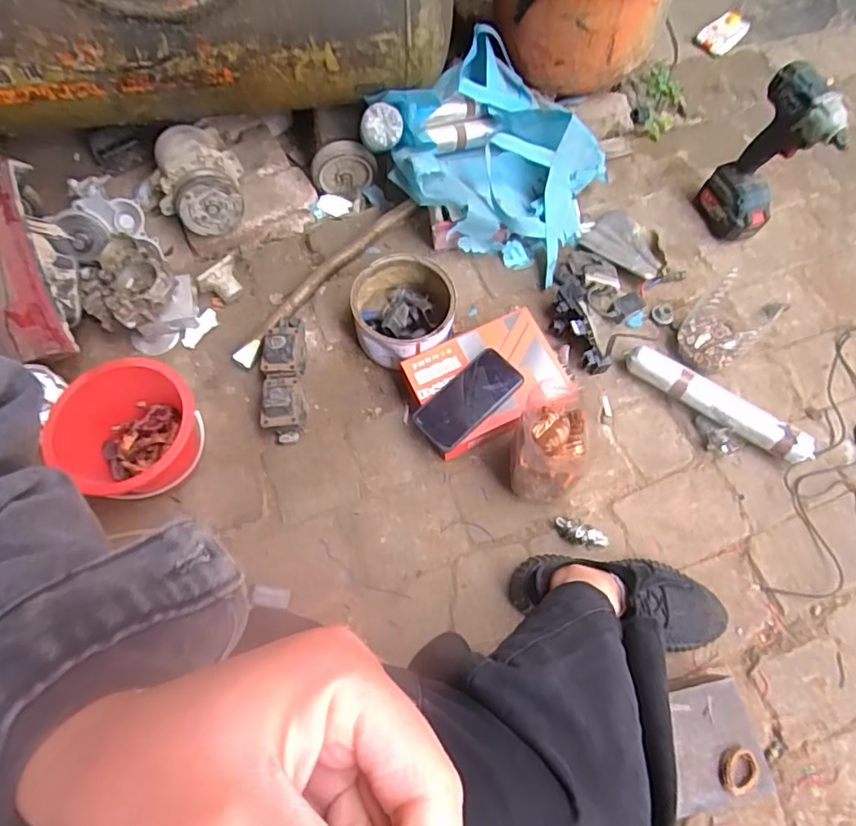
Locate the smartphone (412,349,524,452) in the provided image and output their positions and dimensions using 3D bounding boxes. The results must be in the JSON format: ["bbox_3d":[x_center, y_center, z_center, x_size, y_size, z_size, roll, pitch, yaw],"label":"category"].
[{"bbox_3d":[0.058,-0.022,0.803,0.162,0.013,0.081,-39,73,-13],"label":"smartphone"}]

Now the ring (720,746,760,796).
[{"bbox_3d":[0.344,0.396,0.625,0.035,0.012,0.049,27,71,11],"label":"ring"}]

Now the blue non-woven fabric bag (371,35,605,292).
[{"bbox_3d":[0.125,-0.462,0.976,0.349,0.162,0.365,23,70,10],"label":"blue non-woven fabric bag"}]

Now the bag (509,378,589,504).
[{"bbox_3d":[0.159,0.046,0.756,0.090,0.126,0.118,3,68,2],"label":"bag"}]

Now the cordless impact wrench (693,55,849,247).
[{"bbox_3d":[0.530,-0.398,0.902,0.099,0.248,0.130,-7,68,-2],"label":"cordless impact wrench"}]

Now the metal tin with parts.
[{"bbox_3d":[-0.035,-0.154,0.873,0.149,0.079,0.158,0,68,1],"label":"metal tin with parts"}]

